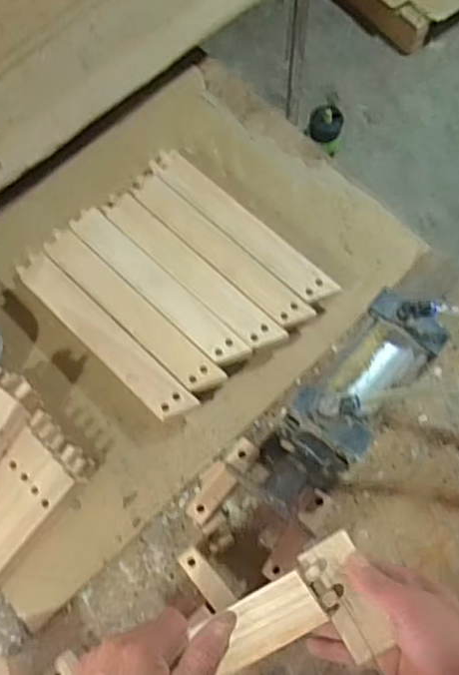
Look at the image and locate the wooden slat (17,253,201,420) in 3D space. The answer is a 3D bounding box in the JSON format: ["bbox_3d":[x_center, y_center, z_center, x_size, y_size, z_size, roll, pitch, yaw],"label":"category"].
[{"bbox_3d":[-0.158,-0.004,0.736,0.289,0.012,0.047,42,77,15],"label":"wooden slat"}]

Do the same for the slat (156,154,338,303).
[{"bbox_3d":[0.011,-0.151,0.782,0.307,0.014,0.044,43,77,15],"label":"slat"}]

